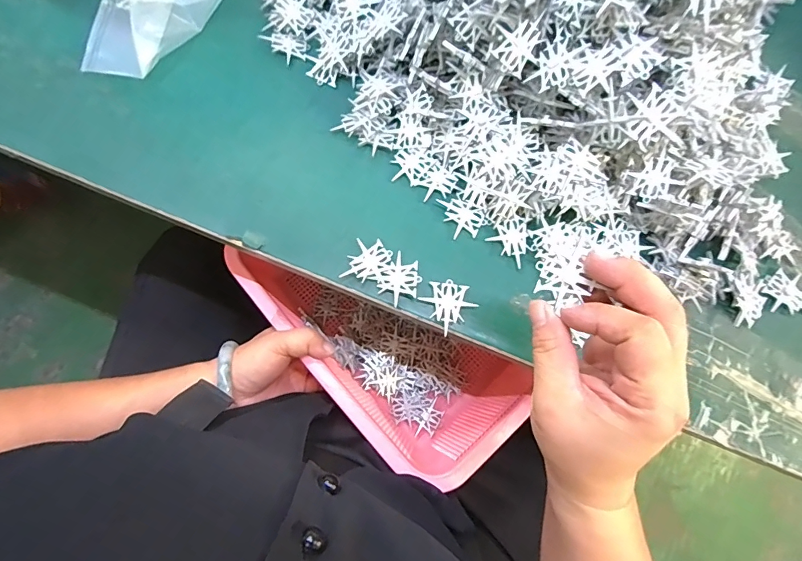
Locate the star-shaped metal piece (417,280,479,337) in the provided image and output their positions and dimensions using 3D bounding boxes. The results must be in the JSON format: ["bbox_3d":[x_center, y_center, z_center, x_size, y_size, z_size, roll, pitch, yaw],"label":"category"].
[{"bbox_3d":[0.034,0.016,0.306,0.035,0.004,0.034,-38,77,-14],"label":"star-shaped metal piece"}]

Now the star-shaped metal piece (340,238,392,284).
[{"bbox_3d":[-0.024,-0.014,0.310,0.028,0.007,0.035,21,76,1],"label":"star-shaped metal piece"}]

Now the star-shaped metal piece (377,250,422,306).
[{"bbox_3d":[0.000,0.000,0.308,0.029,0.006,0.035,36,76,5],"label":"star-shaped metal piece"}]

